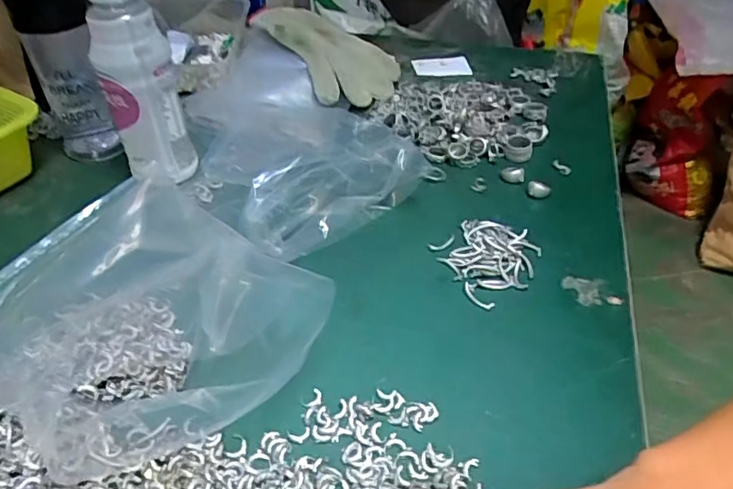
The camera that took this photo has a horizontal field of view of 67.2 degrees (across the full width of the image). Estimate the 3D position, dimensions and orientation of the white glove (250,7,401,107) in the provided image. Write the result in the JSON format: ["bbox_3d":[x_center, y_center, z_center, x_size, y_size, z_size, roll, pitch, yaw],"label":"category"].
[{"bbox_3d":[-0.040,-0.243,0.685,0.128,0.031,0.174,-31,78,-39],"label":"white glove"}]

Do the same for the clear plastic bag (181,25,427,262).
[{"bbox_3d":[-0.097,-0.137,0.577,0.207,0.084,0.355,-20,47,-21],"label":"clear plastic bag"}]

